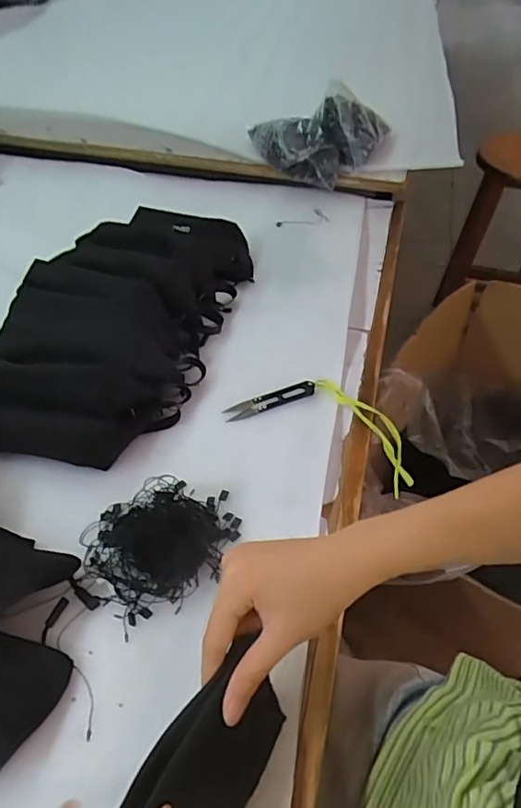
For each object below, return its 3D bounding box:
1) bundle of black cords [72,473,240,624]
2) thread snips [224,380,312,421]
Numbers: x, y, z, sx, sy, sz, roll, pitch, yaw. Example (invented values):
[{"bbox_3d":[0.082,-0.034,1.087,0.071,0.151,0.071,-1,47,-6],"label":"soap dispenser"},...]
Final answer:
[{"bbox_3d":[-0.092,0.115,0.470,0.117,0.026,0.131,21,50,16],"label":"bundle of black cords"},{"bbox_3d":[0.010,-0.006,0.591,0.101,0.014,0.024,-14,50,-15],"label":"thread snips"}]

